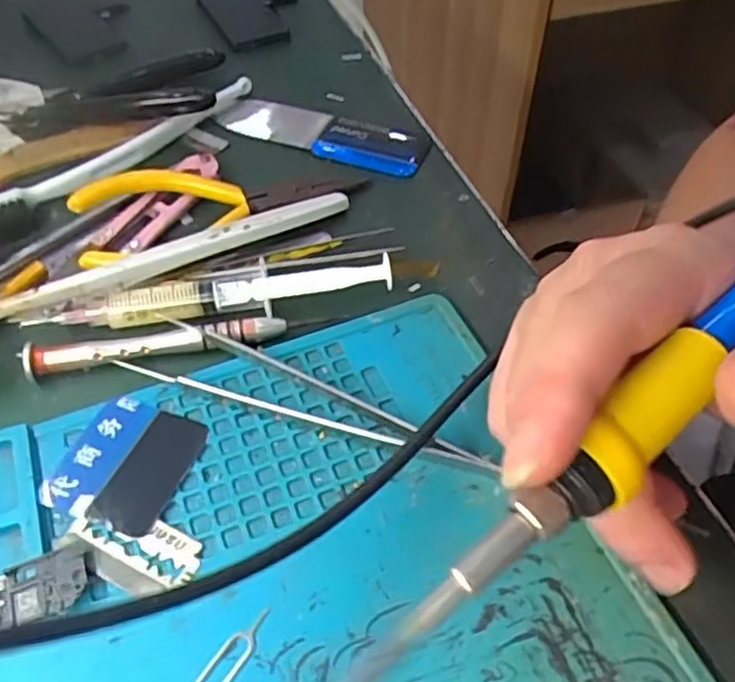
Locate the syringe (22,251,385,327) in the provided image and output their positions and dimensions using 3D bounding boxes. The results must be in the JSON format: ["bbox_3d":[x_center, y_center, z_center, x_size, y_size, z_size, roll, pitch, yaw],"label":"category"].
[{"bbox_3d":[-0.060,-0.020,0.267,0.137,0.012,0.022,-7,50,-5],"label":"syringe"}]

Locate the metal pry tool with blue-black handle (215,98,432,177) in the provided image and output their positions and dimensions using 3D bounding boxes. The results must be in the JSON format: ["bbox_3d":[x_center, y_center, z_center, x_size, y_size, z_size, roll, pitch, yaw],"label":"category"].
[{"bbox_3d":[-0.022,-0.106,0.341,0.106,0.008,0.032,15,52,13],"label":"metal pry tool with blue-black handle"}]

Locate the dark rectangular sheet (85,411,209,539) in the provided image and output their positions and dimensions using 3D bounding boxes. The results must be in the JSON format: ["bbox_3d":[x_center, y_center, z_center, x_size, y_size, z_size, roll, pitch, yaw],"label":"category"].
[{"bbox_3d":[-0.071,0.042,0.222,0.021,0.004,0.043,16,52,14],"label":"dark rectangular sheet"}]

